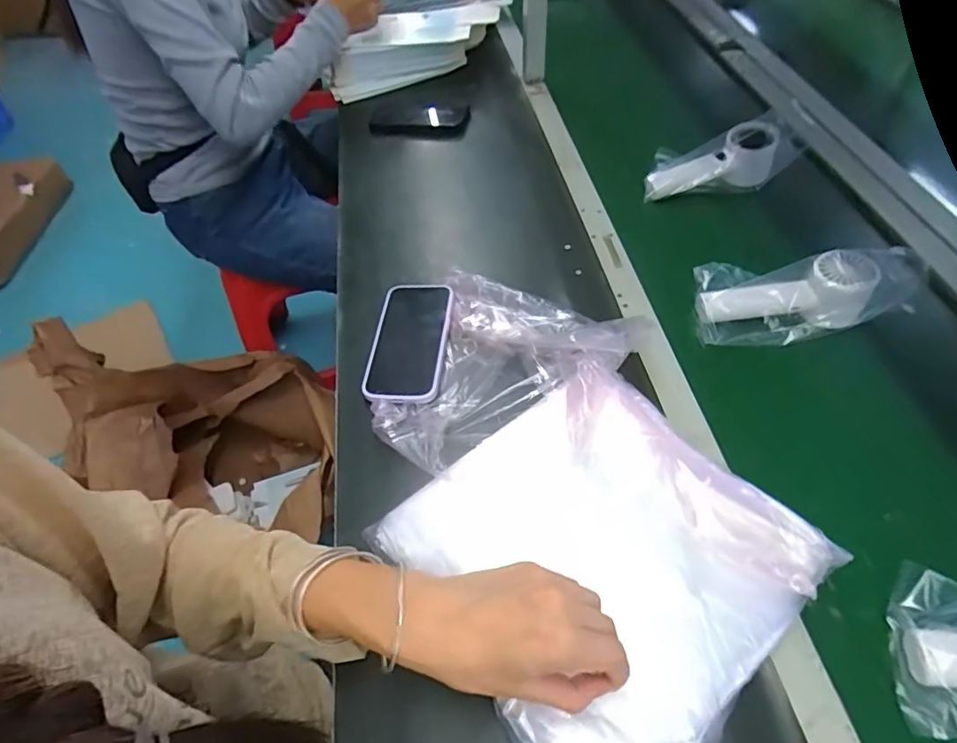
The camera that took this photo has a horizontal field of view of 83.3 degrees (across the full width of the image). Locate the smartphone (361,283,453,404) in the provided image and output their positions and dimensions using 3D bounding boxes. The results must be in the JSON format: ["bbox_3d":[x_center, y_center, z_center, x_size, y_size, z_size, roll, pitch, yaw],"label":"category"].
[{"bbox_3d":[-0.072,-0.034,0.561,0.075,0.014,0.153,3,54,7],"label":"smartphone"}]

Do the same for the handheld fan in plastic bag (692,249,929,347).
[{"bbox_3d":[0.314,-0.081,0.529,0.186,0.073,0.102,1,52,5],"label":"handheld fan in plastic bag"}]

